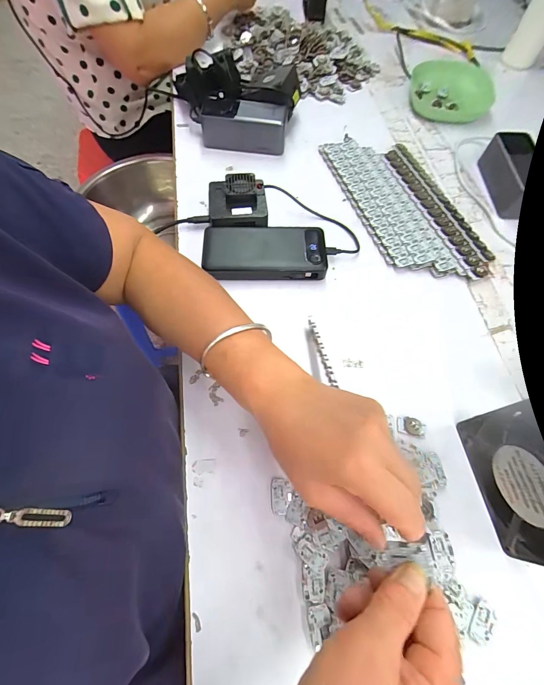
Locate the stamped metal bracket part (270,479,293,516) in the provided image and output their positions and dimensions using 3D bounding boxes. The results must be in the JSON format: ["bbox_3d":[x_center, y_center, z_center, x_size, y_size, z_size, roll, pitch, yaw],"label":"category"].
[{"bbox_3d":[0.008,0.146,0.296,0.020,0.007,0.030,-4,64,-4],"label":"stamped metal bracket part"}]

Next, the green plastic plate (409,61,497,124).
[{"bbox_3d":[0.341,-0.492,0.602,0.140,0.034,0.175,9,64,2],"label":"green plastic plate"}]

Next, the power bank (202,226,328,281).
[{"bbox_3d":[-0.009,-0.114,0.407,0.154,0.030,0.074,-3,64,-3],"label":"power bank"}]

